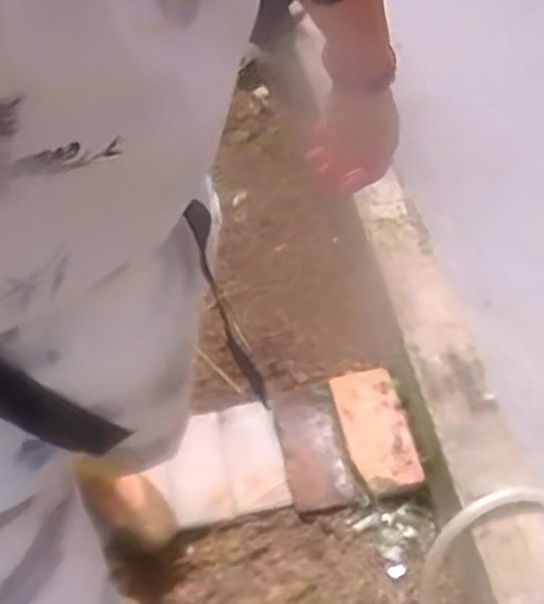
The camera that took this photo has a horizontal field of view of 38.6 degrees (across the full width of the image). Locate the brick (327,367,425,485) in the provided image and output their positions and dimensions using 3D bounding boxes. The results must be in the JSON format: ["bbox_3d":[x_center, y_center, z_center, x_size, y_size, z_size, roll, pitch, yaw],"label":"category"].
[{"bbox_3d":[0.183,0.222,1.376,0.108,0.042,0.223,-10,58,-11],"label":"brick"}]

